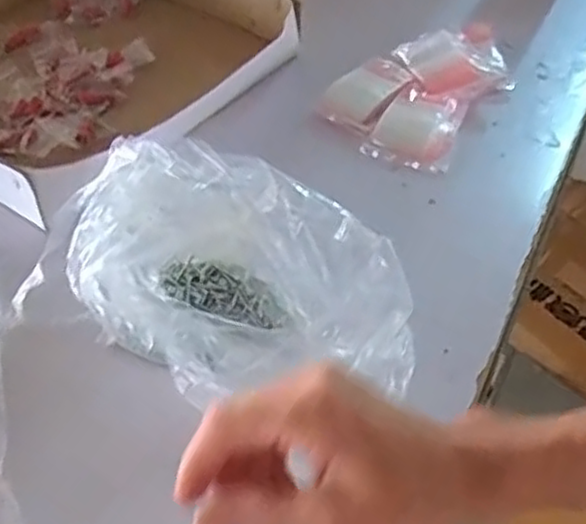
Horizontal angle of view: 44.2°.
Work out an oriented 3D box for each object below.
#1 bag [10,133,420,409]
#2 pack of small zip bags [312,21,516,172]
[{"bbox_3d":[-0.046,0.009,0.482,0.263,0.076,0.159,20,50,20],"label":"bag"},{"bbox_3d":[0.127,-0.173,0.685,0.127,0.027,0.222,25,53,24],"label":"pack of small zip bags"}]

